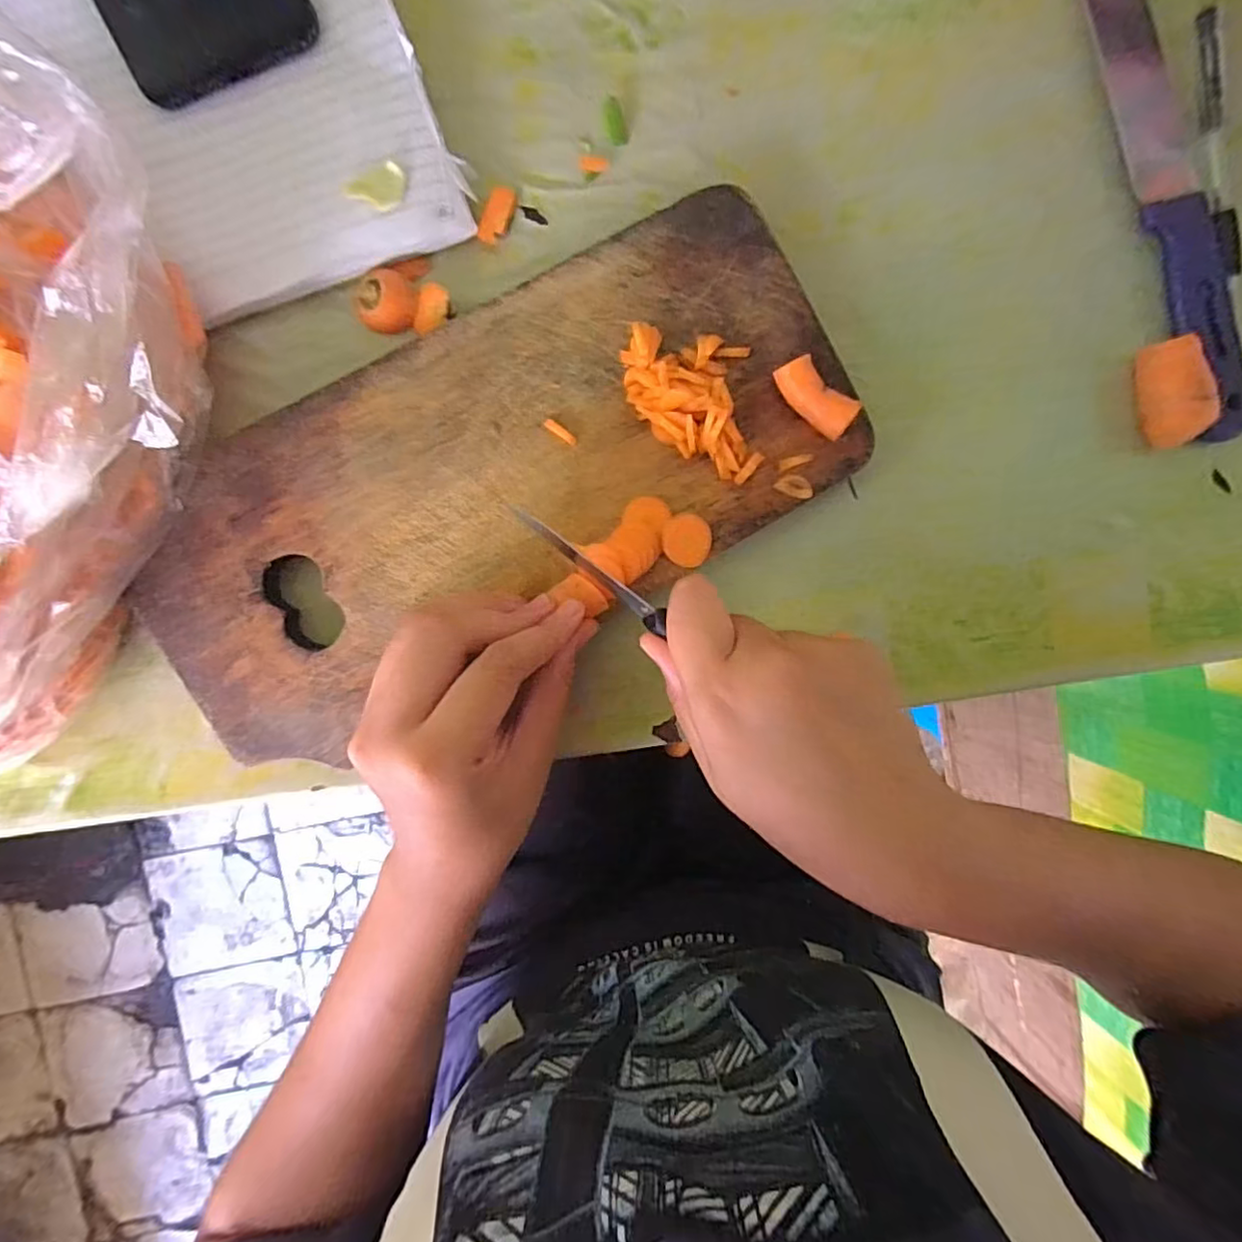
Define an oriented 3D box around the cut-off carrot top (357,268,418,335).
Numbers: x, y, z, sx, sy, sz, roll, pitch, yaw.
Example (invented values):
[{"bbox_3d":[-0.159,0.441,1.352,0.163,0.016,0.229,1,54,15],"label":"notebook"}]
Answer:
[{"bbox_3d":[-0.097,-0.134,0.256,0.024,0.010,0.023,-5,92,-6],"label":"cut-off carrot top"}]

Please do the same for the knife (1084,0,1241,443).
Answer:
[{"bbox_3d":[0.246,-0.219,0.279,0.037,0.014,0.273,-16,93,-5],"label":"knife"}]

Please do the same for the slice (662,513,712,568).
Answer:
[{"bbox_3d":[0.027,-0.034,0.258,0.021,0.006,0.021,0,91,-6],"label":"slice"}]

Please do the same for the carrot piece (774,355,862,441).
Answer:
[{"bbox_3d":[0.079,-0.092,0.255,0.036,0.014,0.017,41,87,-5],"label":"carrot piece"}]

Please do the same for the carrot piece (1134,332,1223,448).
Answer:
[{"bbox_3d":[0.249,-0.103,0.277,0.022,0.024,0.045,-17,93,-5],"label":"carrot piece"}]

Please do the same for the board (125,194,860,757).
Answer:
[{"bbox_3d":[-0.049,-0.059,0.249,0.293,0.017,0.134,-27,94,-3],"label":"board"}]

